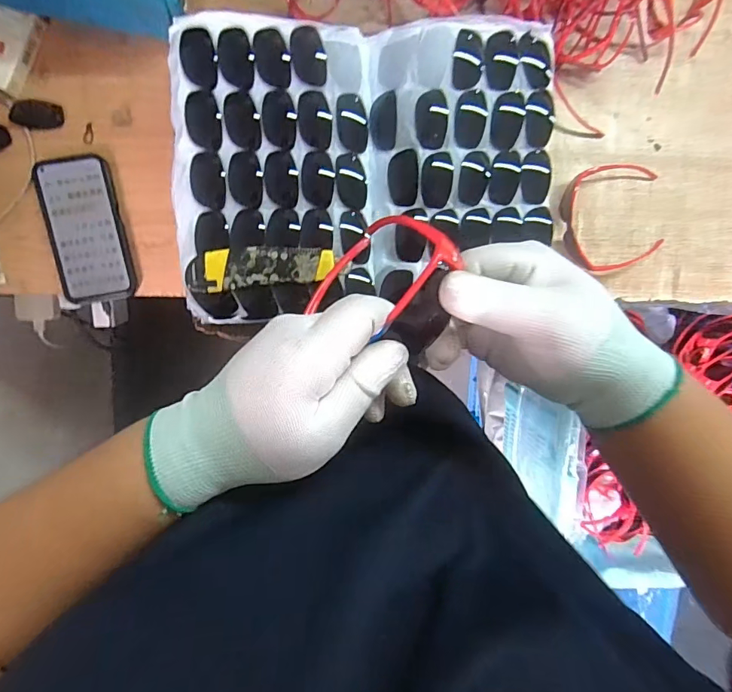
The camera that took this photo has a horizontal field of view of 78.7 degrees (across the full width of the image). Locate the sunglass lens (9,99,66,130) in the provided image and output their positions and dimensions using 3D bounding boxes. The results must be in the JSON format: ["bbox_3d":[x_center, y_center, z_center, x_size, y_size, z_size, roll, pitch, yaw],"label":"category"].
[{"bbox_3d":[-0.370,-0.261,0.503,0.054,0.009,0.029,1,99,-4],"label":"sunglass lens"}]

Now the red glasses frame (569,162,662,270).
[{"bbox_3d":[0.314,-0.161,0.560,0.133,0.032,0.129,-17,100,-1],"label":"red glasses frame"}]

